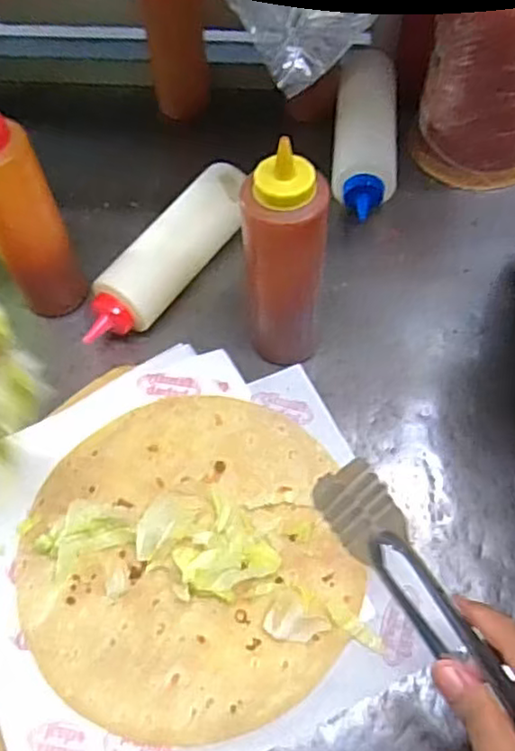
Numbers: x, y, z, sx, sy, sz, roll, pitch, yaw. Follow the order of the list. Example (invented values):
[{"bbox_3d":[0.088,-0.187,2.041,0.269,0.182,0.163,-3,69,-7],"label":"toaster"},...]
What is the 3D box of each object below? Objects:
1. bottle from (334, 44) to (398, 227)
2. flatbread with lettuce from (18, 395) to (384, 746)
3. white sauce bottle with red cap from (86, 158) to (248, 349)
[{"bbox_3d":[0.108,-0.239,0.661,0.063,0.055,0.214,4,60,2],"label":"bottle"},{"bbox_3d":[-0.050,0.123,0.474,0.232,0.019,0.239,-7,60,-4],"label":"flatbread with lettuce"},{"bbox_3d":[-0.078,-0.105,0.596,0.054,0.066,0.208,31,64,17],"label":"white sauce bottle with red cap"}]

